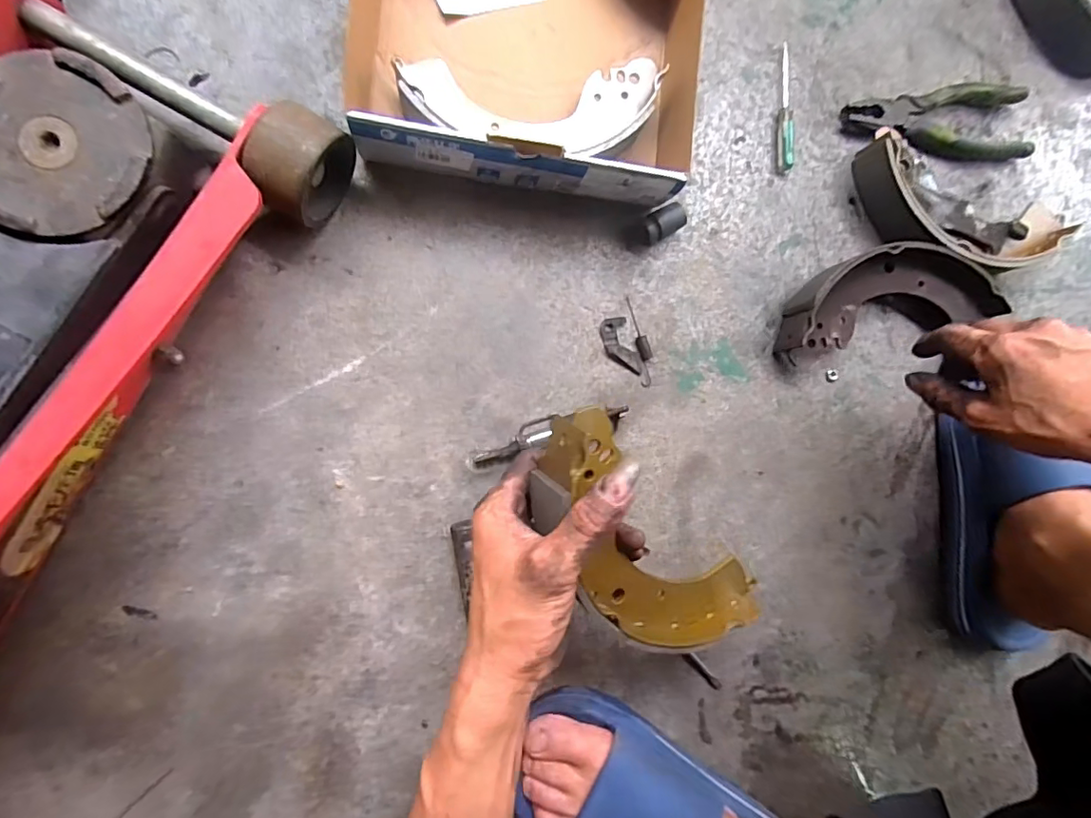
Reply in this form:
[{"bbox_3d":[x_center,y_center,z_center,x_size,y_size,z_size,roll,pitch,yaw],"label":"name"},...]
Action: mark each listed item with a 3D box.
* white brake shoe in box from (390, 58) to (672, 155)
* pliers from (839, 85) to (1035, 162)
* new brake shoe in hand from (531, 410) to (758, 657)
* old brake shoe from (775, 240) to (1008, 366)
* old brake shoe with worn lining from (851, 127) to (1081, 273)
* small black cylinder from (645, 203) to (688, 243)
[{"bbox_3d":[-0.006,-0.230,0.416,0.202,0.048,0.082,-8,91,-10],"label":"white brake shoe in box"},{"bbox_3d":[0.366,-0.263,0.497,0.185,0.022,0.066,-9,91,-10],"label":"pliers"},{"bbox_3d":[0.064,0.092,0.338,0.089,0.040,0.213,-43,117,-7],"label":"new brake shoe in hand"},{"bbox_3d":[0.304,-0.101,0.474,0.205,0.042,0.076,-14,92,-10],"label":"old brake shoe"},{"bbox_3d":[0.380,-0.174,0.488,0.210,0.041,0.083,17,87,-9],"label":"old brake shoe with worn lining"},{"bbox_3d":[0.097,-0.155,0.448,0.038,0.023,0.021,-33,95,-8],"label":"small black cylinder"}]

